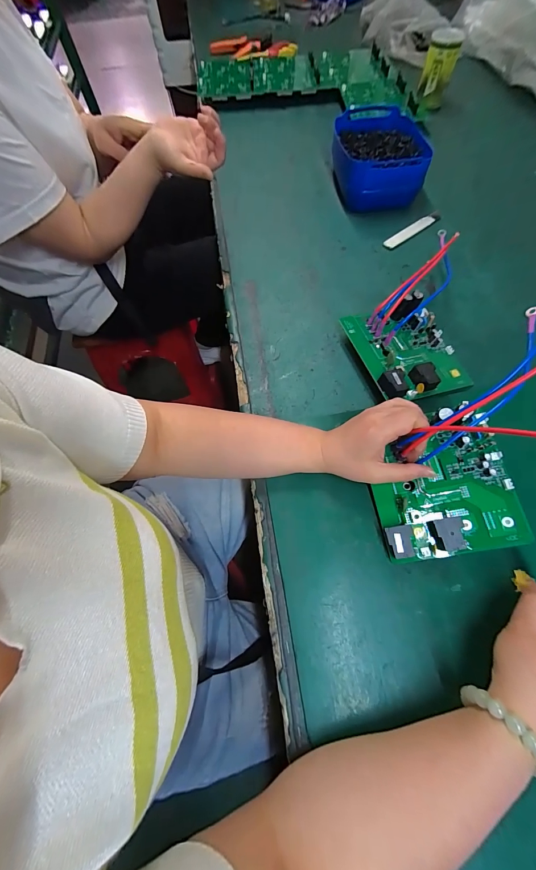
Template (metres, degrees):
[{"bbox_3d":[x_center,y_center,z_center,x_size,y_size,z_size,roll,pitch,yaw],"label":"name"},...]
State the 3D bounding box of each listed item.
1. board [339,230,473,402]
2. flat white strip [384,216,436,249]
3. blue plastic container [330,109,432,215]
[{"bbox_3d":[0.195,-0.181,0.466,0.170,0.069,0.292,0,65,4],"label":"board"},{"bbox_3d":[0.259,-0.368,0.580,0.120,0.008,0.021,-34,67,-12],"label":"flat white strip"},{"bbox_3d":[0.206,-0.530,0.621,0.155,0.079,0.201,-1,65,3],"label":"blue plastic container"}]

